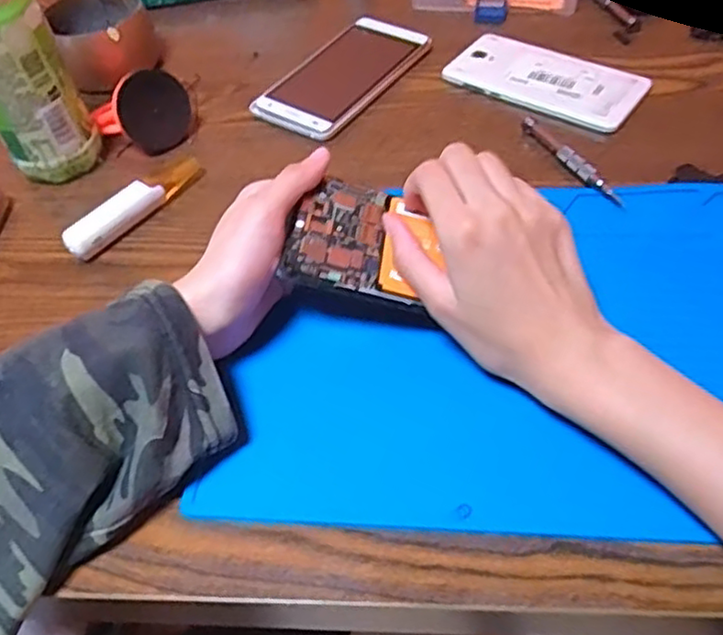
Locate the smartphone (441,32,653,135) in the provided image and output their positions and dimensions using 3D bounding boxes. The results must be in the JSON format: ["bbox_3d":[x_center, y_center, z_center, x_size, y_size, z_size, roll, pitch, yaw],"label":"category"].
[{"bbox_3d":[0.138,-0.180,0.507,0.142,0.008,0.070,28,59,25],"label":"smartphone"}]

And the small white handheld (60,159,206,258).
[{"bbox_3d":[-0.150,-0.076,0.445,0.015,0.019,0.106,29,60,25],"label":"small white handheld"}]

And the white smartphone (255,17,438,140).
[{"bbox_3d":[-0.014,-0.194,0.534,0.079,0.010,0.148,27,59,24],"label":"white smartphone"}]

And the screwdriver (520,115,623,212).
[{"bbox_3d":[0.138,-0.105,0.444,0.011,0.009,0.100,-22,53,-12],"label":"screwdriver"}]

